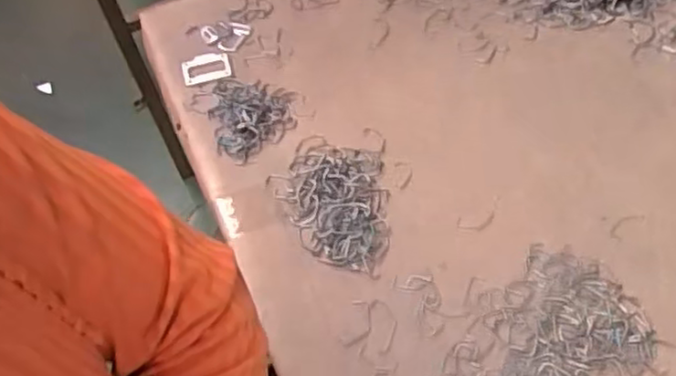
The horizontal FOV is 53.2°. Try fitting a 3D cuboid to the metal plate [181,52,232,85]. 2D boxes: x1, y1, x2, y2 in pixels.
[{"bbox_3d":[-0.139,-0.126,0.713,0.050,0.005,0.042,-13,58,-2],"label":"metal plate"}]

